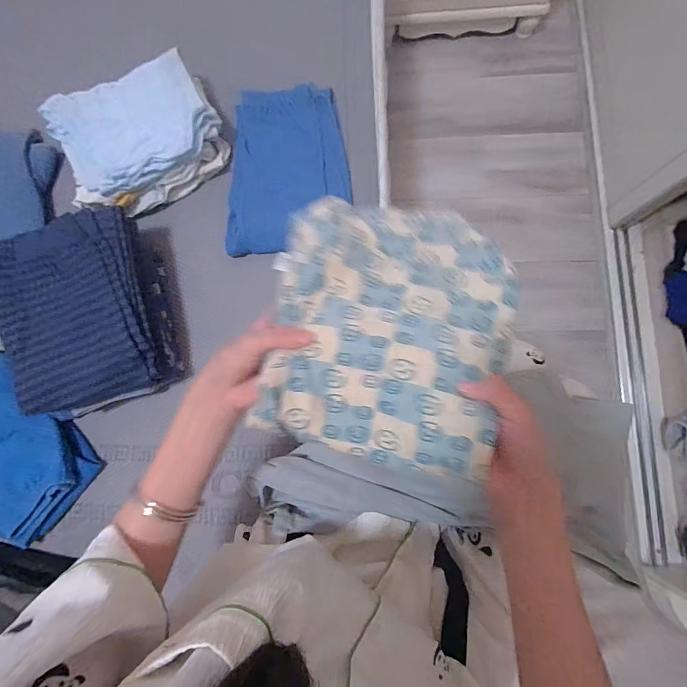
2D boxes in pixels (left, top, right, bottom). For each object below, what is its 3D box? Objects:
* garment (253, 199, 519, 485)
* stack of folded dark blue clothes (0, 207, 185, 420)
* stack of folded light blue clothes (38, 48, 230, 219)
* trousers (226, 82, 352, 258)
[{"bbox_3d":[0.035,-0.019,0.304,0.192,0.069,0.222,15,84,5],"label":"garment"},{"bbox_3d":[-0.372,-0.037,0.533,0.204,0.093,0.255,-16,82,1],"label":"stack of folded dark blue clothes"},{"bbox_3d":[-0.330,-0.332,0.584,0.253,0.073,0.205,-28,82,-1],"label":"stack of folded light blue clothes"},{"bbox_3d":[-0.087,-0.280,0.593,0.191,0.029,0.277,0,83,3],"label":"trousers"}]

